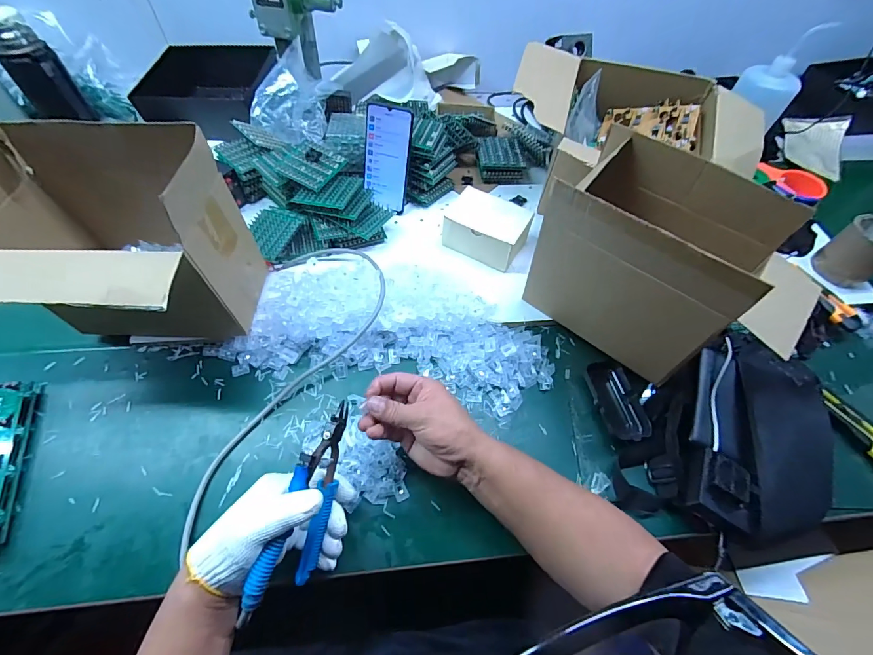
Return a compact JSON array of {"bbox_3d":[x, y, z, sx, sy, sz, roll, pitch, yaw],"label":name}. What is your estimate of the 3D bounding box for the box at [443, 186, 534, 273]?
[{"bbox_3d":[0.082,-0.165,0.641,0.139,0.060,0.101,25,60,11],"label":"box"}]

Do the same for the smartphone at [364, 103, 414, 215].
[{"bbox_3d":[-0.082,-0.276,0.647,0.076,0.155,0.016,17,36,8],"label":"smartphone"}]

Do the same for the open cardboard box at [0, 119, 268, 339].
[{"bbox_3d":[-0.368,-0.088,0.455,0.234,0.201,0.202,4,58,-2],"label":"open cardboard box"}]

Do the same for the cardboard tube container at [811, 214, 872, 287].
[{"bbox_3d":[0.697,-0.126,0.643,0.089,0.081,0.082,-21,62,-16],"label":"cardboard tube container"}]

